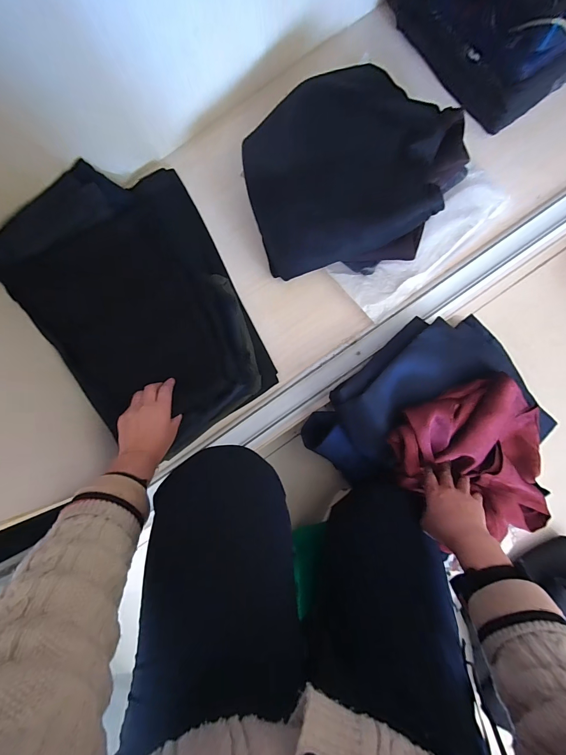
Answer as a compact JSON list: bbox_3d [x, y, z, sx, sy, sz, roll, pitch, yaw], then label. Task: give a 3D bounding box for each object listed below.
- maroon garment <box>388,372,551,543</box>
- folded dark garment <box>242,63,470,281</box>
[{"bbox_3d":[0.323,0.119,0.530,0.280,0.079,0.212,27,88,5],"label":"maroon garment"},{"bbox_3d":[0.128,-0.325,0.547,0.379,0.143,0.249,-6,86,3],"label":"folded dark garment"}]

